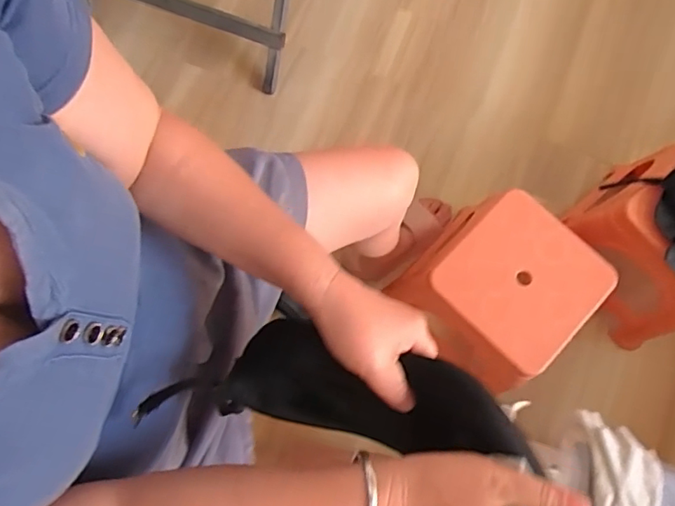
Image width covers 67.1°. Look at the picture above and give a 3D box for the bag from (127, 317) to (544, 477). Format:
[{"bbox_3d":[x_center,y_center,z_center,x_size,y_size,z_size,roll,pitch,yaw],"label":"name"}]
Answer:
[{"bbox_3d":[0.005,0.095,0.362,0.242,0.058,0.074,9,77,6],"label":"bag"}]

